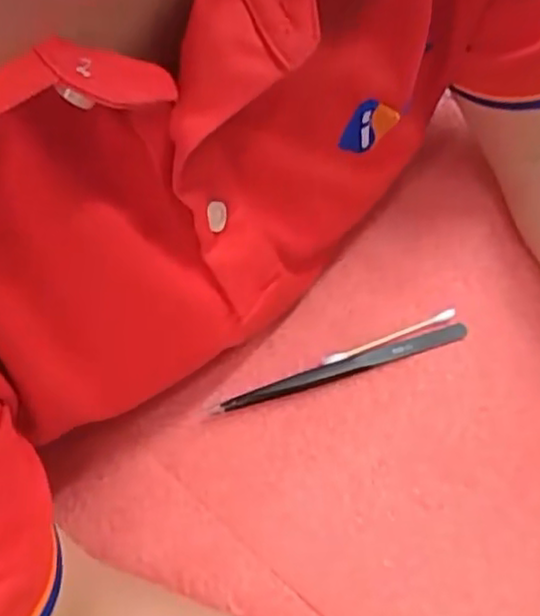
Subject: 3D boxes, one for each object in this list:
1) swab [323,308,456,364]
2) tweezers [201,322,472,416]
[{"bbox_3d":[0.061,0.014,0.351,0.072,0.004,0.005,-20,64,-9],"label":"swab"},{"bbox_3d":[0.036,0.030,0.345,0.131,0.004,0.010,-17,64,-7],"label":"tweezers"}]

